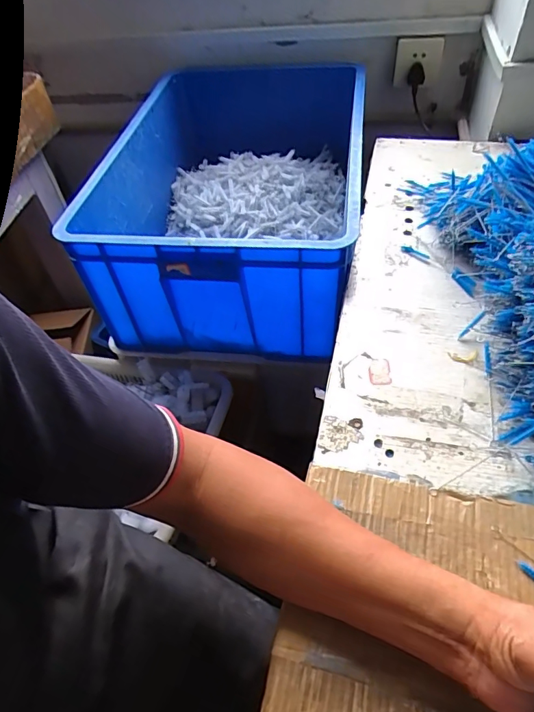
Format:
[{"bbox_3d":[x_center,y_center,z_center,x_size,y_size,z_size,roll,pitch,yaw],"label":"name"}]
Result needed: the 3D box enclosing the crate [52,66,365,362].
[{"bbox_3d":[-0.041,-0.310,0.868,0.400,0.224,0.620,4,51,9],"label":"crate"}]

